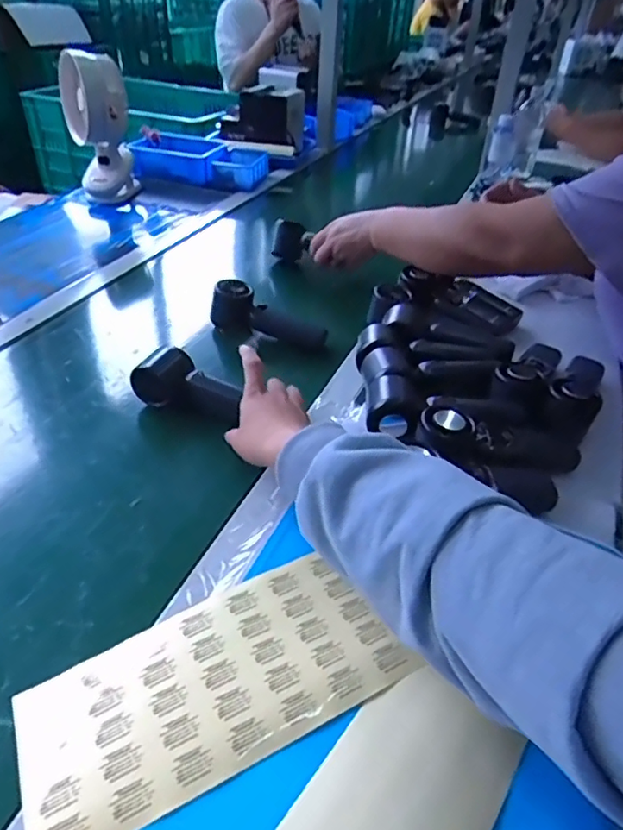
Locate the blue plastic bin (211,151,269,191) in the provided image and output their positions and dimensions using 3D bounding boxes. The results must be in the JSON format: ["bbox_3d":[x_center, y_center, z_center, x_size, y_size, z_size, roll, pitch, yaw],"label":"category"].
[{"bbox_3d":[-0.163,-0.552,1.296,0.109,0.056,0.126,5,34,7],"label":"blue plastic bin"}]

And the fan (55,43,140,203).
[{"bbox_3d":[-0.423,-0.568,1.136,0.117,0.258,0.145,-11,35,-17],"label":"fan"}]

